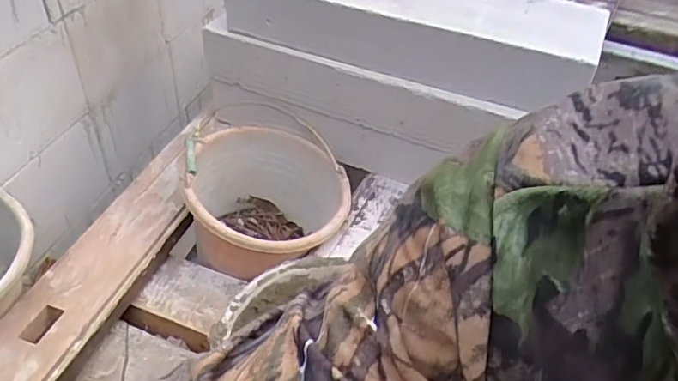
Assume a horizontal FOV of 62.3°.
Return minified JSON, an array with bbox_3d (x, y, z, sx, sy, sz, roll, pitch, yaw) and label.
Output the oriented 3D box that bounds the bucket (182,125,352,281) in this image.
[{"bbox_3d":[-0.114,0.035,0.948,0.254,0.201,0.288,-3,41,-10],"label":"bucket"}]

